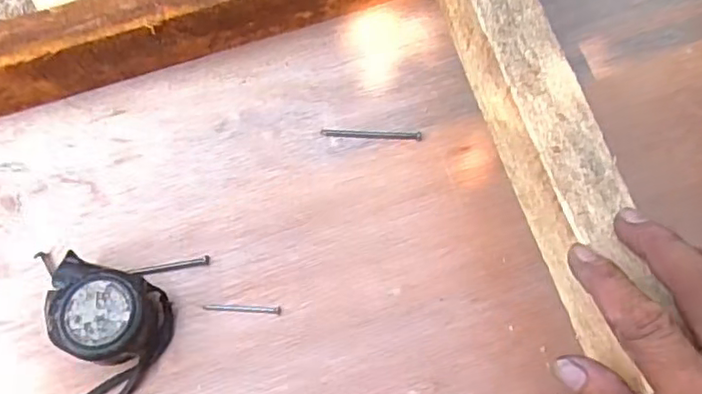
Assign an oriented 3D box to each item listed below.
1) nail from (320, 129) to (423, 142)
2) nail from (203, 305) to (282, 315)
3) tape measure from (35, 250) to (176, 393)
[{"bbox_3d":[0.015,-0.047,0.458,0.075,0.004,0.007,5,71,-1],"label":"nail"},{"bbox_3d":[-0.074,0.076,0.418,0.053,0.004,0.005,1,71,-2],"label":"nail"},{"bbox_3d":[-0.162,0.092,0.390,0.089,0.039,0.126,-6,72,-4],"label":"tape measure"}]

